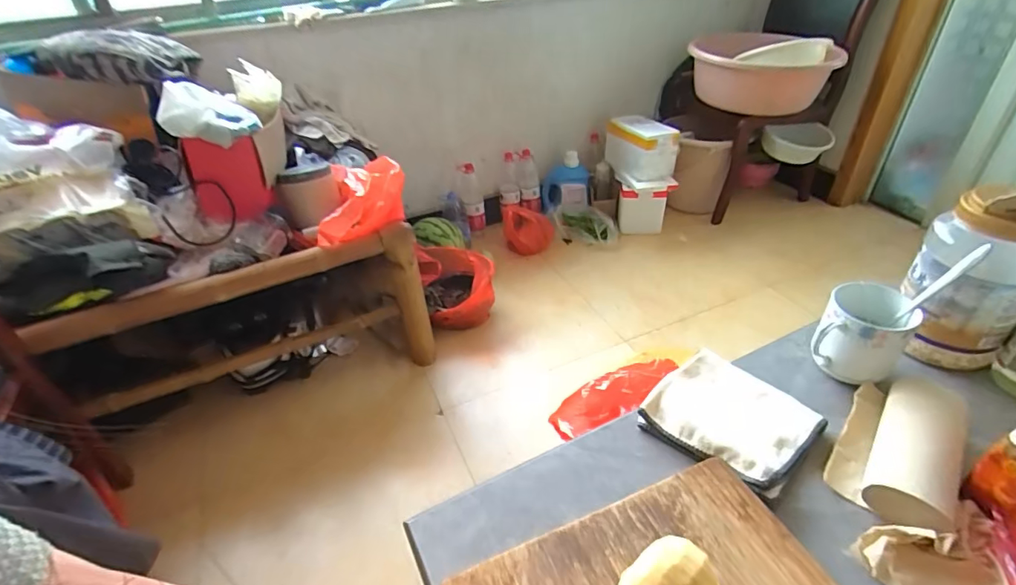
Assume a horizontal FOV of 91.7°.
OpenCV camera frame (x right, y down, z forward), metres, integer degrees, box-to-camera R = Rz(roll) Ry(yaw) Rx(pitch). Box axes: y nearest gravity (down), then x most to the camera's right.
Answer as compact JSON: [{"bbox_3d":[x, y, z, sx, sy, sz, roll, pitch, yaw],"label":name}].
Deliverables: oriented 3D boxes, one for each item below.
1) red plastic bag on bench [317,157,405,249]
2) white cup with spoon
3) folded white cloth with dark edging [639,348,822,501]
[{"bbox_3d":[-0.365,-0.245,1.210,0.209,0.141,0.223,-12,38,-11],"label":"red plastic bag on bench"},{"bbox_3d":[0.382,0.024,0.509,0.105,0.130,0.085,-30,45,-30],"label":"white cup with spoon"},{"bbox_3d":[0.228,0.122,0.502,0.132,0.022,0.138,-31,45,-31],"label":"folded white cloth with dark edging"}]

